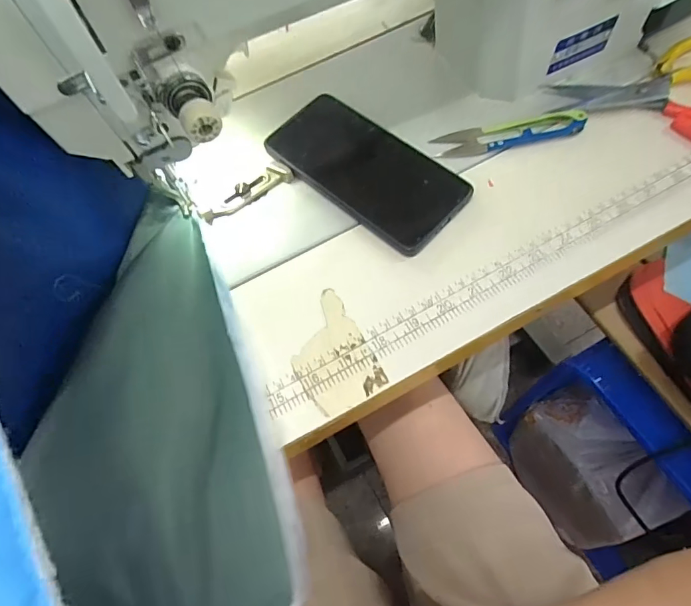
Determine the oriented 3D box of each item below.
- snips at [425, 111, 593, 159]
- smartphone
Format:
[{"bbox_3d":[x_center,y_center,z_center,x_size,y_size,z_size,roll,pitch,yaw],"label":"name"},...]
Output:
[{"bbox_3d":[0.131,-0.139,0.364,0.116,0.016,0.028,-11,65,0],"label":"snips"},{"bbox_3d":[0.015,-0.106,0.358,0.158,0.008,0.074,40,78,18],"label":"smartphone"}]

